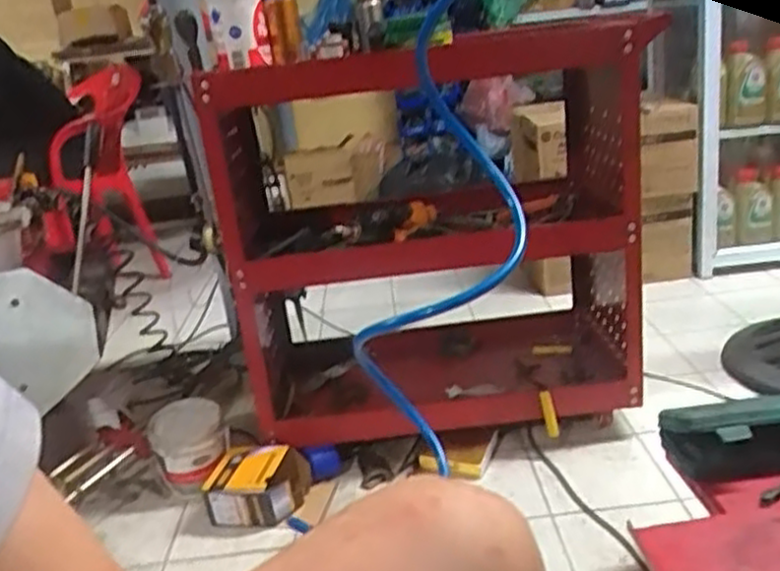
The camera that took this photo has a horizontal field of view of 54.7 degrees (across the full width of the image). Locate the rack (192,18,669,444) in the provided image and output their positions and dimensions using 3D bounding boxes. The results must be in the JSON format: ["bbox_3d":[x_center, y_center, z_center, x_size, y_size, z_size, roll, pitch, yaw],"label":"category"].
[{"bbox_3d":[0.070,-0.073,1.339,0.688,0.630,0.428,-6,20,3],"label":"rack"}]

